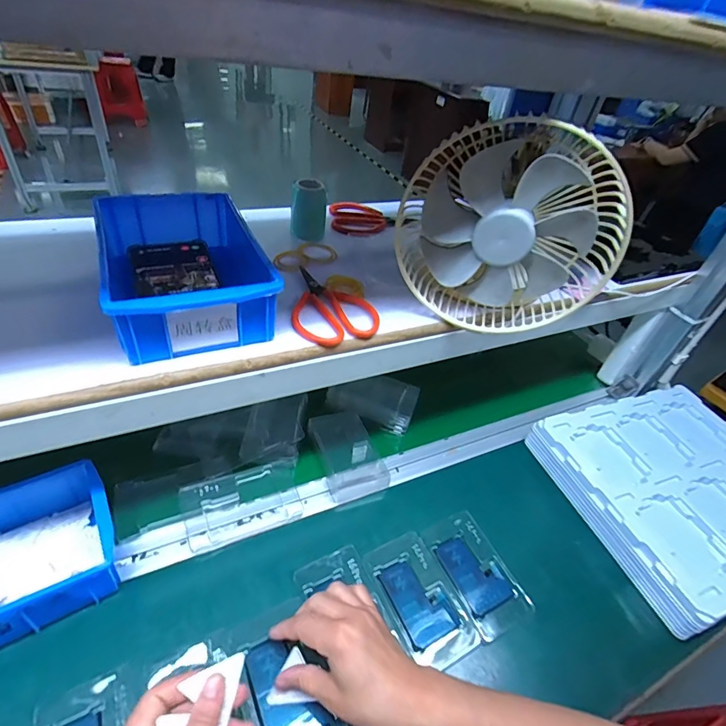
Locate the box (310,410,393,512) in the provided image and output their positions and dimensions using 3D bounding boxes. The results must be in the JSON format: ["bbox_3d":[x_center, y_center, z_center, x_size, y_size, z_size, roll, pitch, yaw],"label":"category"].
[{"bbox_3d":[-0.019,0.126,0.576,0.077,0.031,0.132,-9,44,-21],"label":"box"}]

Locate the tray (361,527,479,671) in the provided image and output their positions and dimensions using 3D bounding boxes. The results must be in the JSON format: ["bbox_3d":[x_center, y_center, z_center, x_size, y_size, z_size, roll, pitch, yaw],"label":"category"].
[{"bbox_3d":[0.061,0.252,0.456,0.074,0.004,0.127,-16,51,-26],"label":"tray"}]

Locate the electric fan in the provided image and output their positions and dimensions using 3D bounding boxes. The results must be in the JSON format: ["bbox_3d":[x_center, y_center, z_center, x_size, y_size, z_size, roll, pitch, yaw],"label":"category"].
[{"bbox_3d":[0.134,-0.123,0.406,0.199,0.188,0.058,17,41,8],"label":"electric fan"}]

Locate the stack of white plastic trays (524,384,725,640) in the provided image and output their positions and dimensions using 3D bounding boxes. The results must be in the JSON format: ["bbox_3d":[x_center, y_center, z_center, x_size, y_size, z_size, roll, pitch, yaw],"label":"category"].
[{"bbox_3d":[0.445,0.162,0.586,0.316,0.059,0.274,-11,39,-18],"label":"stack of white plastic trays"}]

